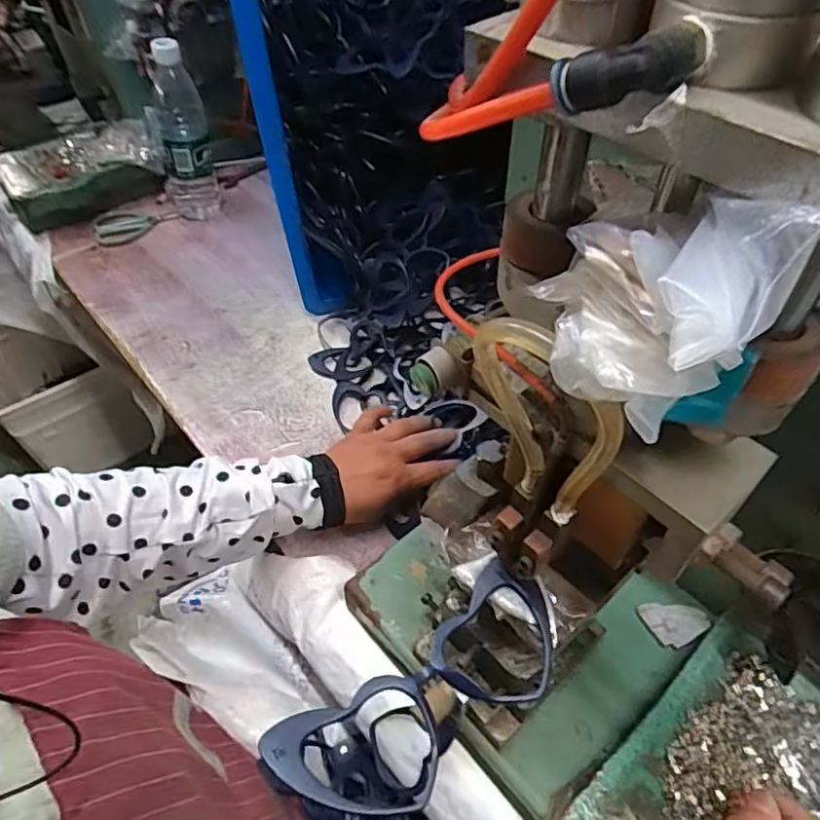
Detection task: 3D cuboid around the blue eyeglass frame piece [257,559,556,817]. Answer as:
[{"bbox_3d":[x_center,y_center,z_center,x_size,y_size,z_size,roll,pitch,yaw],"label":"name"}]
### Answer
[{"bbox_3d":[0.011,0.128,0.273,0.146,0.015,0.060,-32,56,-24],"label":"blue eyeglass frame piece"}]

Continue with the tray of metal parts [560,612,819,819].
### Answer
[{"bbox_3d":[0.195,0.230,0.338,0.179,0.029,0.145,-33,56,-25],"label":"tray of metal parts"}]

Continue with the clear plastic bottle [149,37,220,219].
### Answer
[{"bbox_3d":[-0.306,-0.369,0.796,0.069,0.220,0.070,-18,51,-14],"label":"clear plastic bottle"}]

